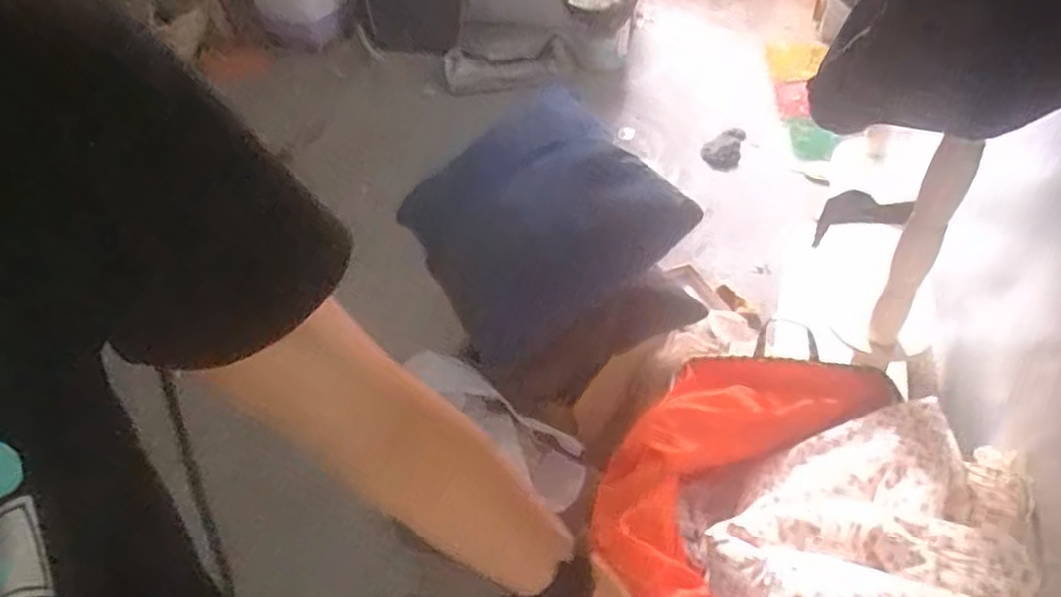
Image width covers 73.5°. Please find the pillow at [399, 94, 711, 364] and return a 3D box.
[{"bbox_3d":[0.020,-0.194,1.615,0.136,0.604,0.499,-9,66,-57],"label":"pillow"}]

